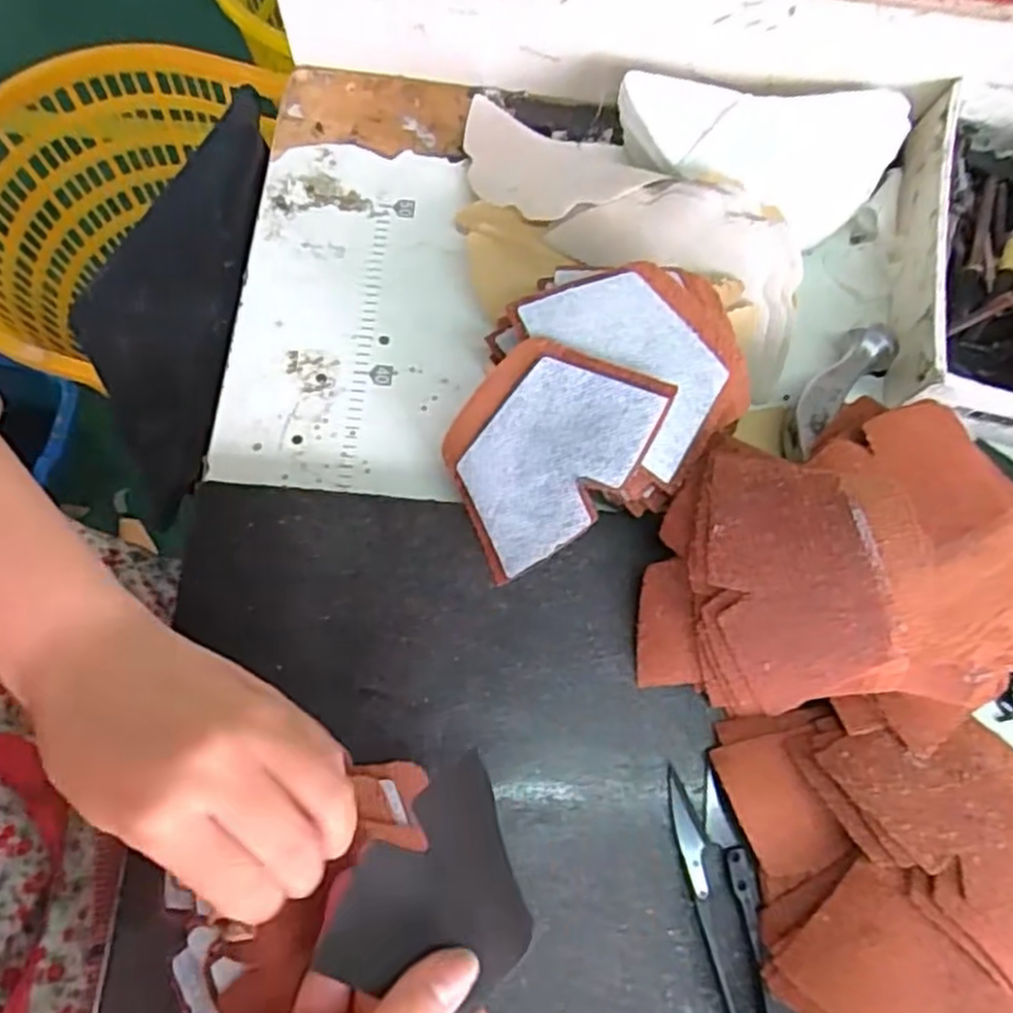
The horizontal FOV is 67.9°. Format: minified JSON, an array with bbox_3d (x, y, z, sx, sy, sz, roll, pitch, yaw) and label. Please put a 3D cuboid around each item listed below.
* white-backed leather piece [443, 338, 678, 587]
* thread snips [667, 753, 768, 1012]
[{"bbox_3d":[0.013,-0.025,0.331,0.076,0.006,0.104,41,102,13],"label":"white-backed leather piece"},{"bbox_3d":[0.089,0.157,0.305,0.025,0.007,0.098,-13,75,-9],"label":"thread snips"}]

